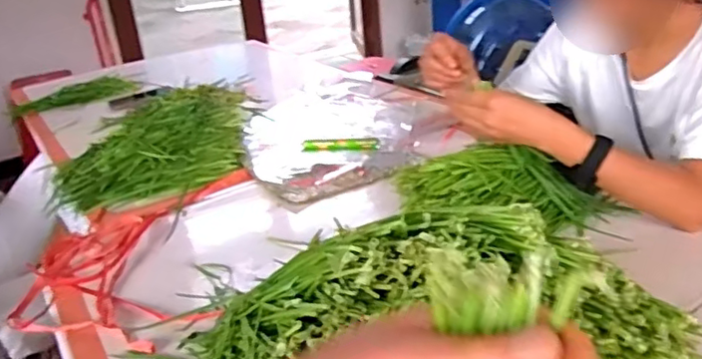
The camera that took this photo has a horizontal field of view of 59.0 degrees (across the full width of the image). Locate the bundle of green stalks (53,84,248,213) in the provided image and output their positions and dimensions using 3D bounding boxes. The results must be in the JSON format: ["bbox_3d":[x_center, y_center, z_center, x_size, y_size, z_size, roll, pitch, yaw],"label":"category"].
[{"bbox_3d":[-0.347,-0.058,1.102,0.361,0.104,0.249,-14,26,-18],"label":"bundle of green stalks"}]

